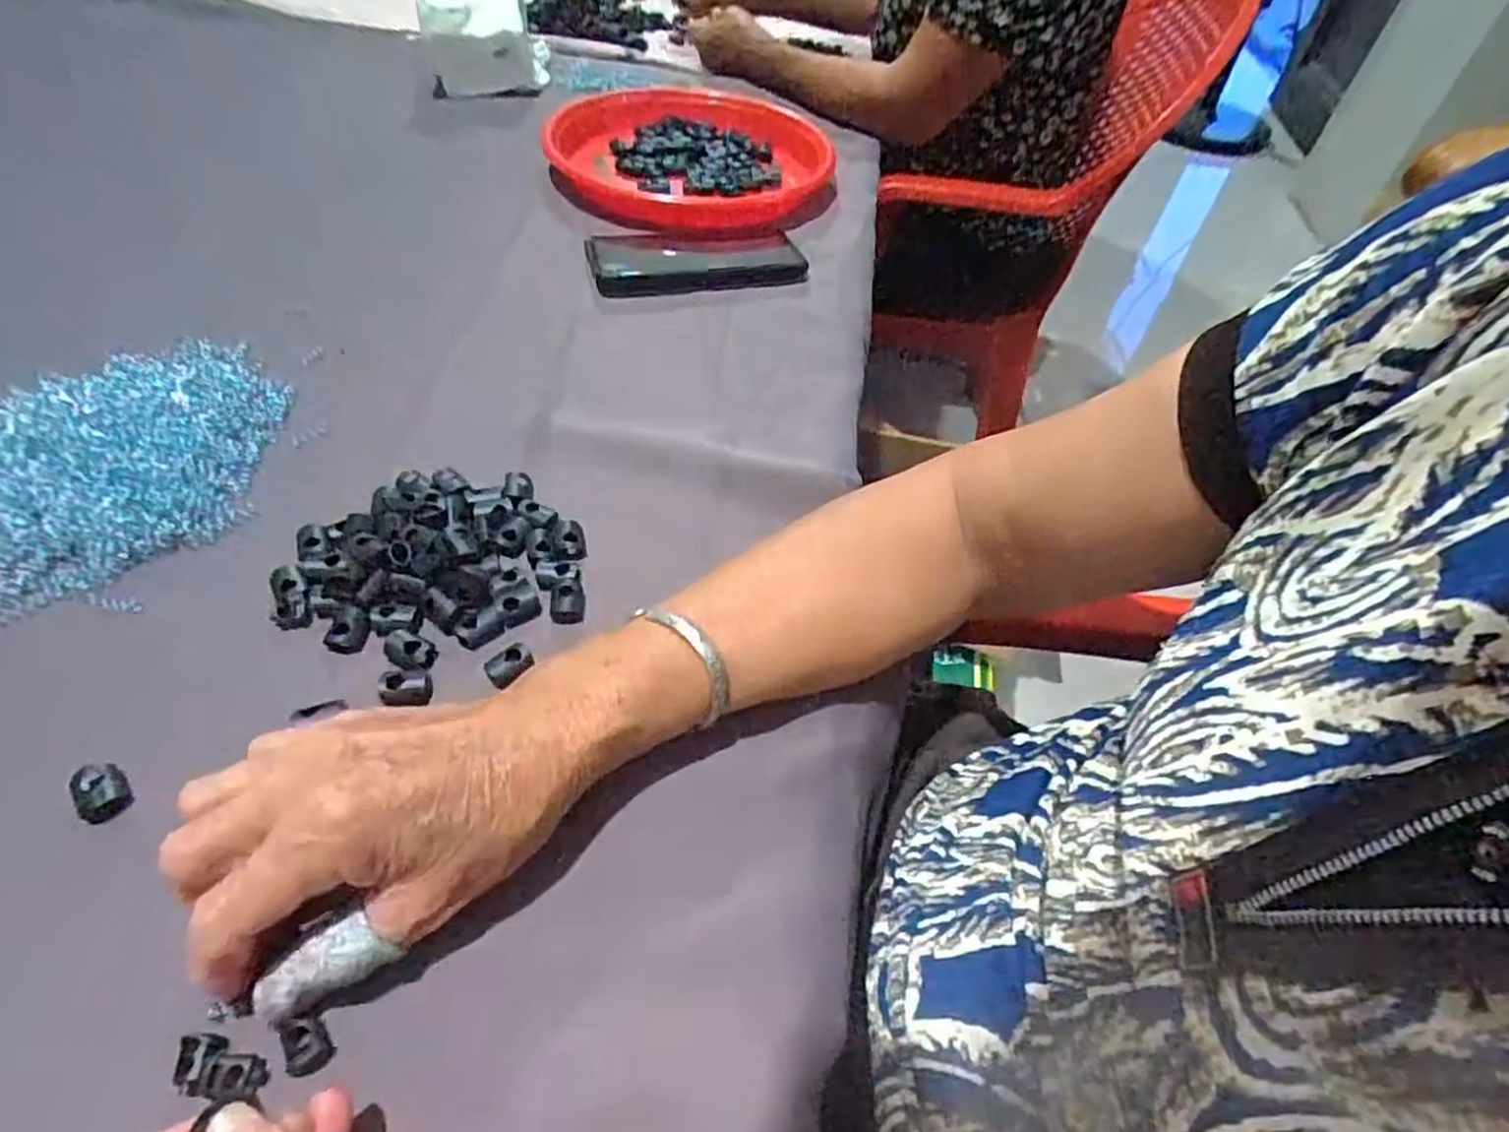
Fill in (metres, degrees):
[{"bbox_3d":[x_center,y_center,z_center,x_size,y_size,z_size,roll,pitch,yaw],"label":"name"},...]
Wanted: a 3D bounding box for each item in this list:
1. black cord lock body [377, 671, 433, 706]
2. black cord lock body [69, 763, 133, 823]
[{"bbox_3d":[-0.152,0.053,0.331,0.020,0.011,0.012,-3,50,-8],"label":"black cord lock body"},{"bbox_3d":[-0.252,0.085,0.290,0.016,0.007,0.027,-35,61,-30],"label":"black cord lock body"}]

